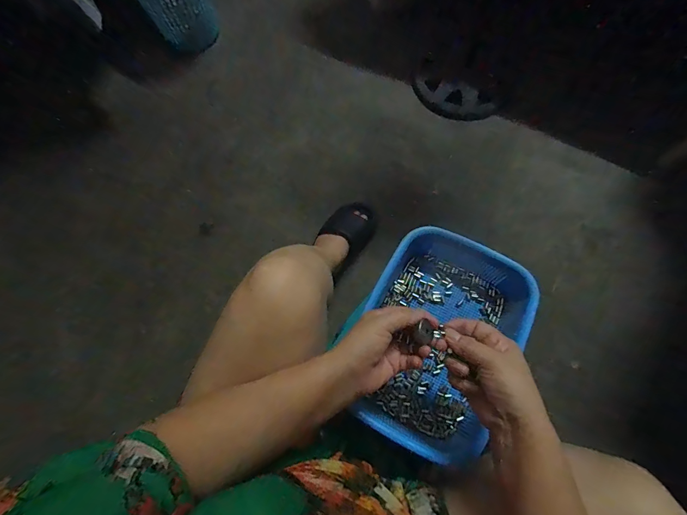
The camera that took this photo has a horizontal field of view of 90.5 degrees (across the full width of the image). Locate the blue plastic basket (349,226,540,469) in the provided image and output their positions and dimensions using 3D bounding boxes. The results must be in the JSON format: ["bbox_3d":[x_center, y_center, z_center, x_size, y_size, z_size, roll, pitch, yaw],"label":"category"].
[{"bbox_3d":[0.137,0.106,0.502,0.206,0.066,0.292,27,76,9],"label":"blue plastic basket"}]

